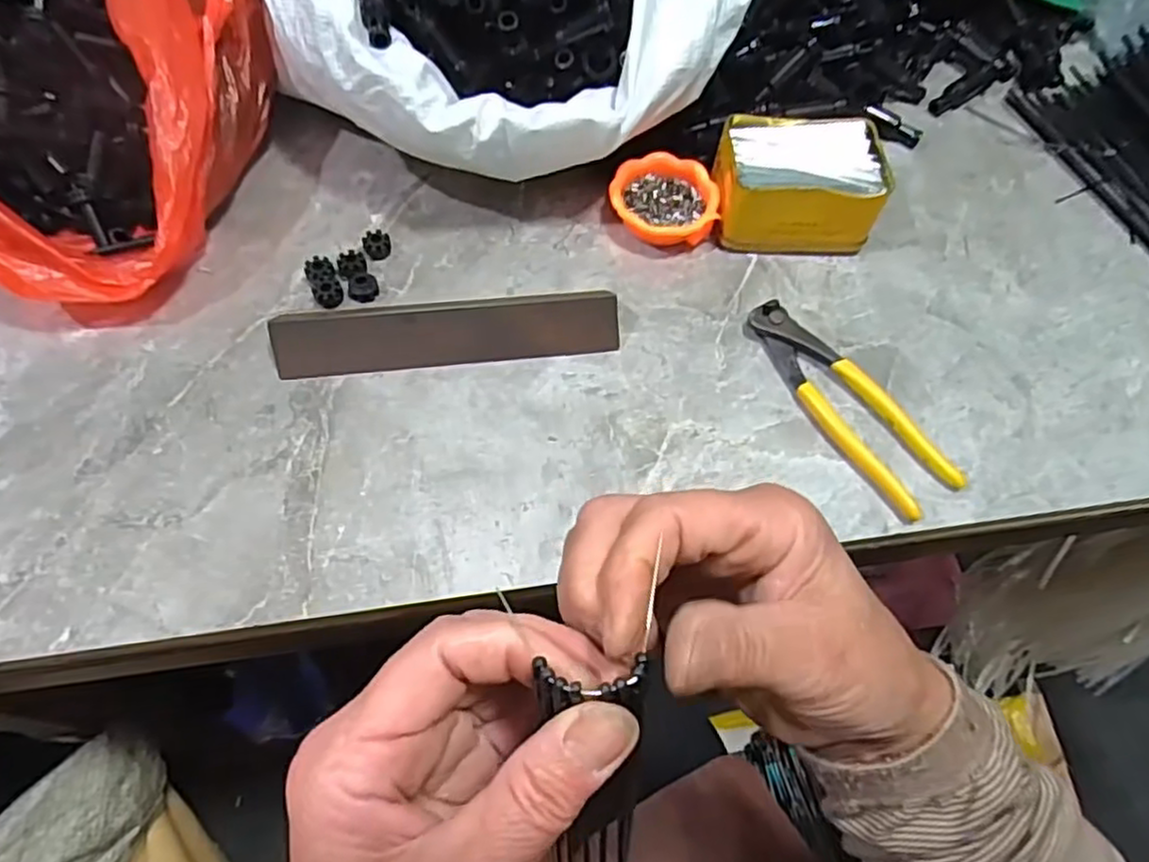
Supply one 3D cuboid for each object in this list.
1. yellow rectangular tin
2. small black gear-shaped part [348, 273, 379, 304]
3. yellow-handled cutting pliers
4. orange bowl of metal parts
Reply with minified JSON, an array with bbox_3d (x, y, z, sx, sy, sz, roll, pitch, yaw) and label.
[{"bbox_3d":[0.160,-0.179,0.521,0.117,0.059,0.088,-4,61,-6],"label":"yellow rectangular tin"},{"bbox_3d":[-0.140,-0.095,0.477,0.020,0.008,0.020,2,61,-3],"label":"small black gear-shaped part"},{"bbox_3d":[0.173,-0.020,0.456,0.049,0.017,0.163,-27,66,-18],"label":"yellow-handled cutting pliers"},{"bbox_3d":[0.064,-0.164,0.519,0.075,0.027,0.071,2,61,-3],"label":"orange bowl of metal parts"}]

